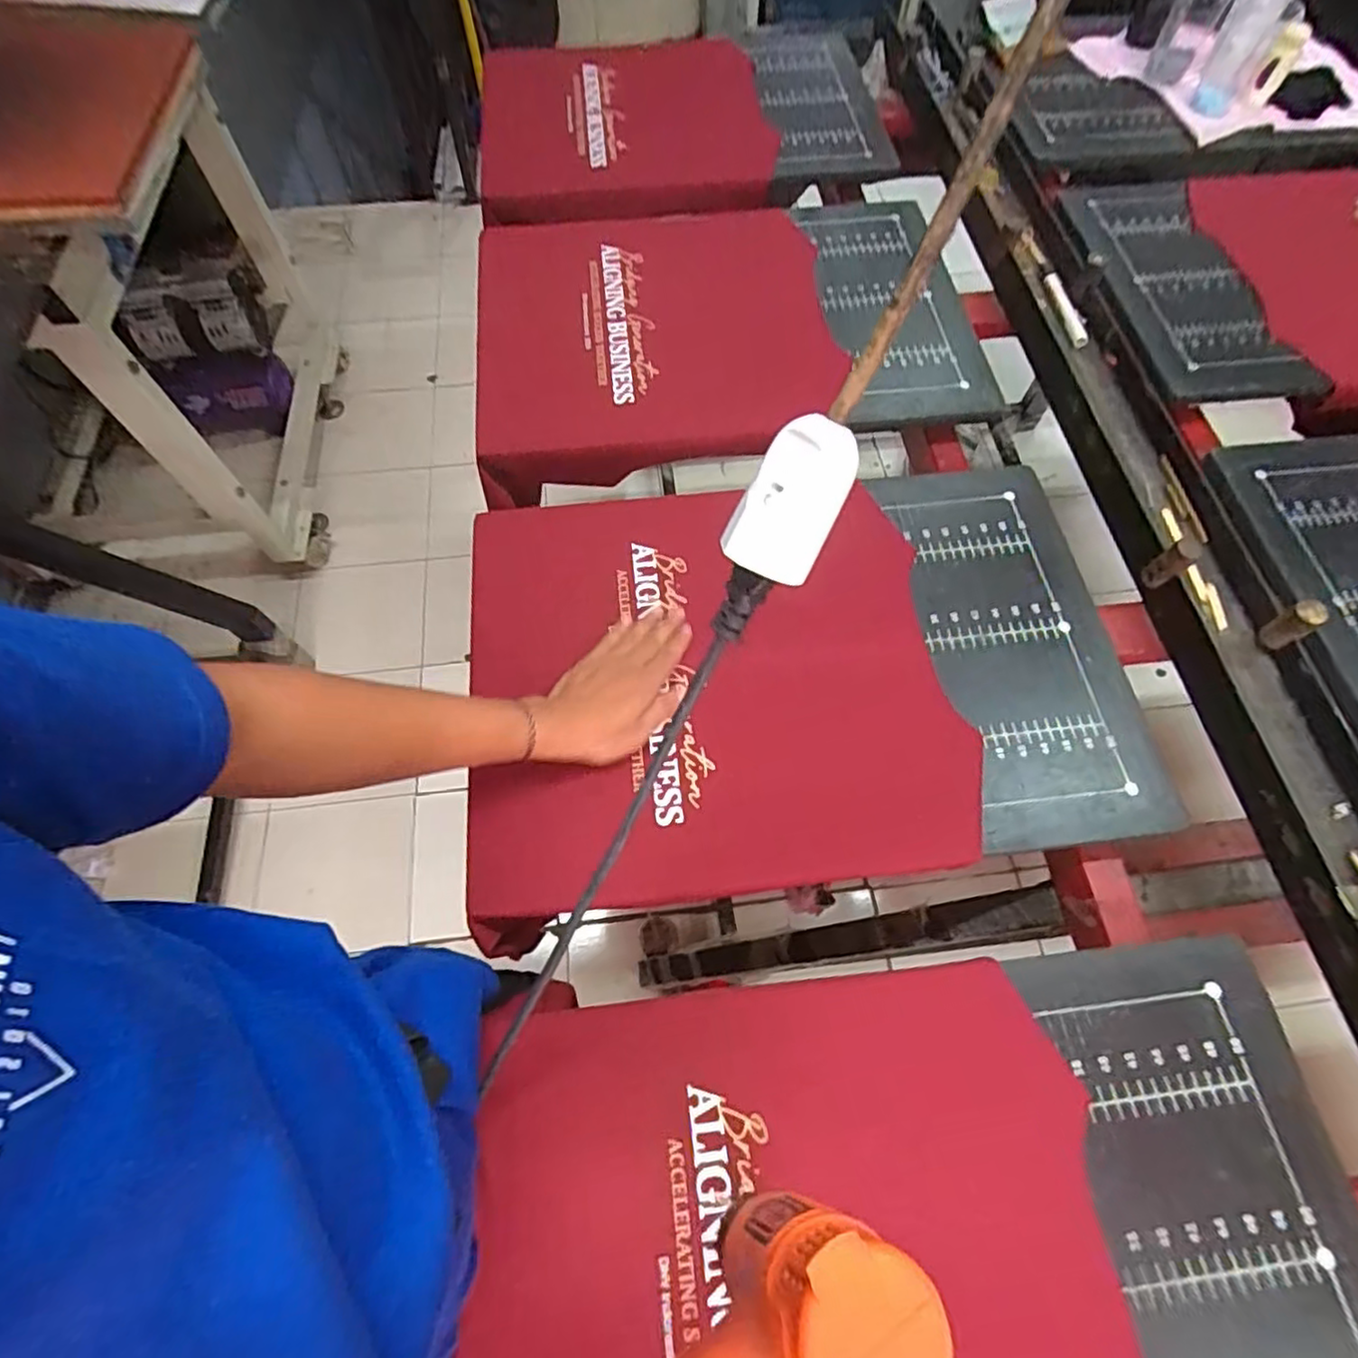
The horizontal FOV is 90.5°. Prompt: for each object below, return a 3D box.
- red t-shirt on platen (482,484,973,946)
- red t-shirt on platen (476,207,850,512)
[{"bbox_3d":[0.026,0.003,0.637,0.436,0.065,0.390,-8,65,-4],"label":"red t-shirt on platen"},{"bbox_3d":[-0.037,-0.430,0.841,0.425,0.081,0.432,-8,65,-4],"label":"red t-shirt on platen"}]

